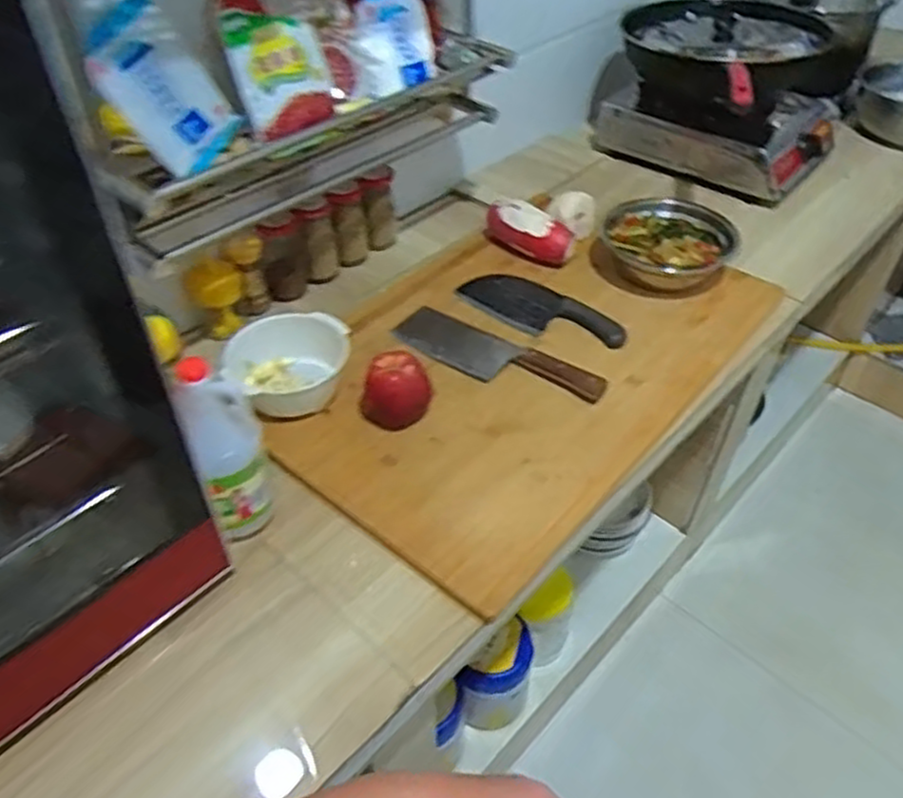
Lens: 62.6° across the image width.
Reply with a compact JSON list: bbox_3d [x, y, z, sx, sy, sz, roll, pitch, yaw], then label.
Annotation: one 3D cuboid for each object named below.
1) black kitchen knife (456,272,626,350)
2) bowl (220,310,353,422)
[{"bbox_3d":[0.119,-0.122,1.026,0.242,0.022,0.097,35,55,30],"label":"black kitchen knife"},{"bbox_3d":[-0.190,-0.040,0.891,0.154,0.068,0.146,0,45,0],"label":"bowl"}]

